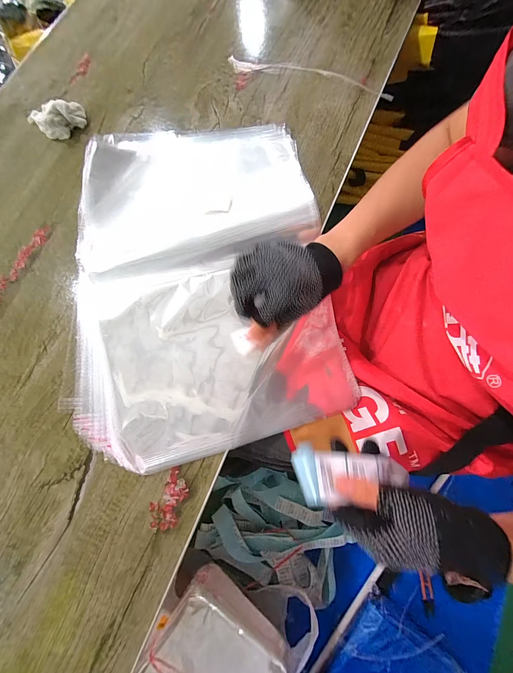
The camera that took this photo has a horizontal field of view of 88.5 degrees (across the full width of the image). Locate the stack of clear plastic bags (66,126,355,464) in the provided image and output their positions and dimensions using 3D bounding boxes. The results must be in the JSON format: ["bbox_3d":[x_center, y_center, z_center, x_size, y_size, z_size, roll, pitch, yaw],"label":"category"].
[{"bbox_3d":[-0.074,-0.089,0.348,0.333,0.043,0.448,-10,79,-5],"label":"stack of clear plastic bags"}]

